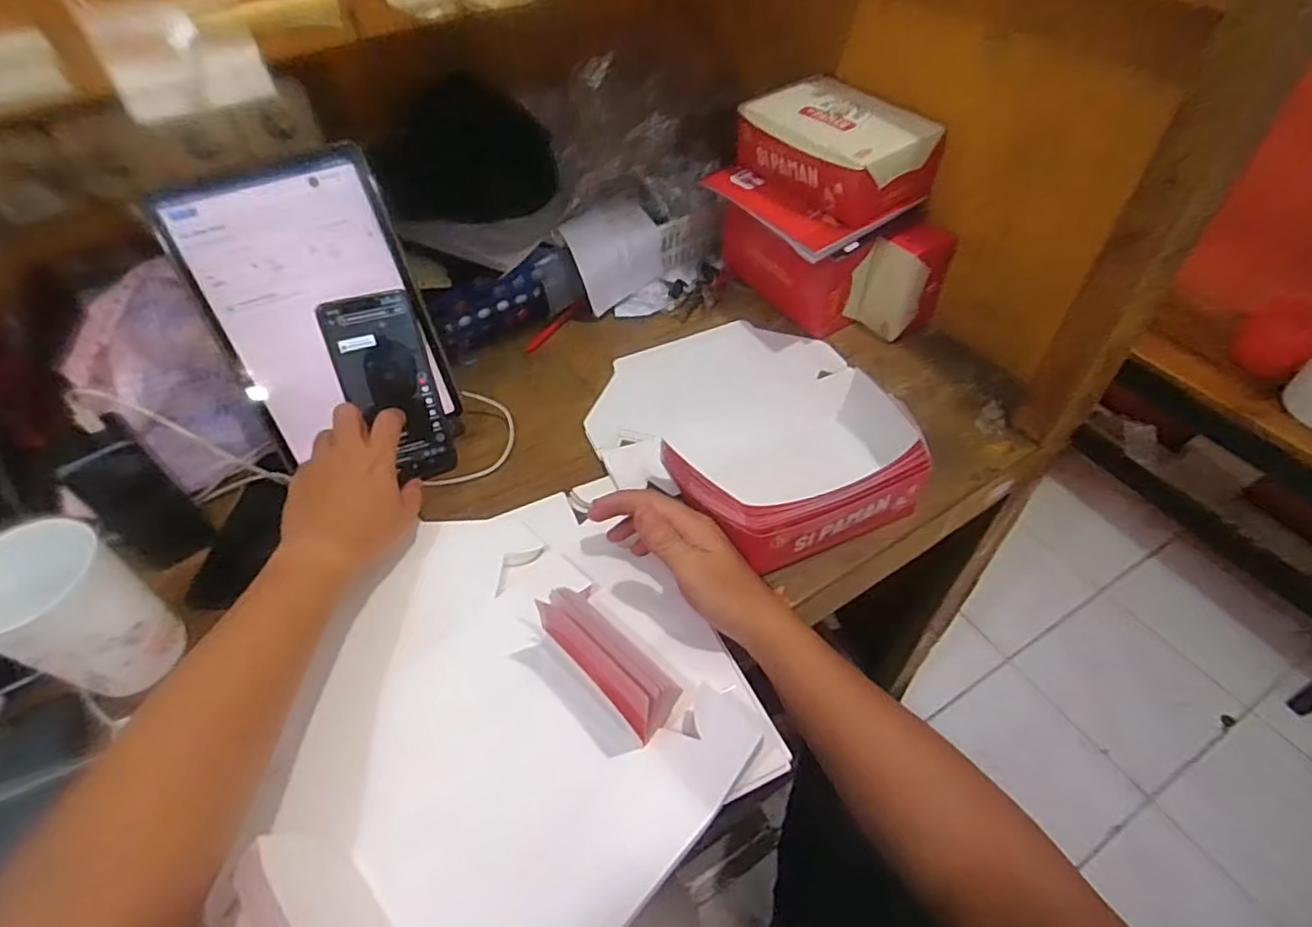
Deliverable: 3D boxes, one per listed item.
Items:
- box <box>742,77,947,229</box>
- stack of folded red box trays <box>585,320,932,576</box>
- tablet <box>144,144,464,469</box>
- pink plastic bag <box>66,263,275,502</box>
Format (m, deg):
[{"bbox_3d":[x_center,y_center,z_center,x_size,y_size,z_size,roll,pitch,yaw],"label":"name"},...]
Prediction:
[{"bbox_3d":[0.180,-0.322,0.652,0.110,0.073,0.184,-32,55,-23],"label":"box"},{"bbox_3d":[0.088,-0.050,0.603,0.268,0.069,0.309,-19,51,-13],"label":"stack of folded red box trays"},{"bbox_3d":[-0.293,-0.136,0.560,0.164,0.232,0.014,-23,25,-18],"label":"tablet"},{"bbox_3d":[-0.417,-0.066,0.547,0.058,0.165,0.106,27,56,24],"label":"pink plastic bag"}]

